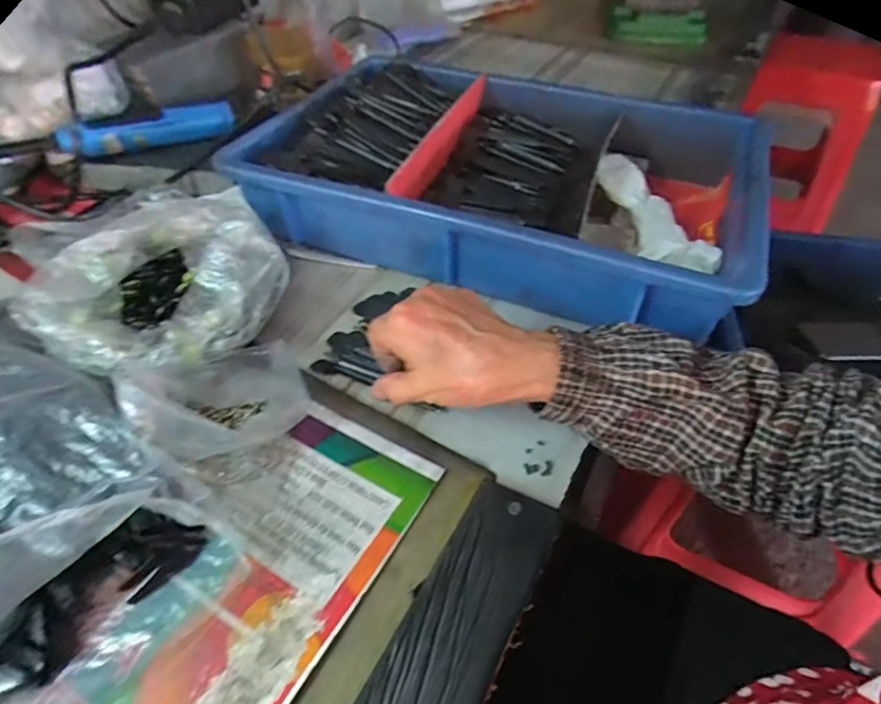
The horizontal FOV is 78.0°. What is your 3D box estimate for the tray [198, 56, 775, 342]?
[{"bbox_3d":[0.061,-0.176,0.511,0.422,0.072,0.323,17,49,17],"label":"tray"}]

